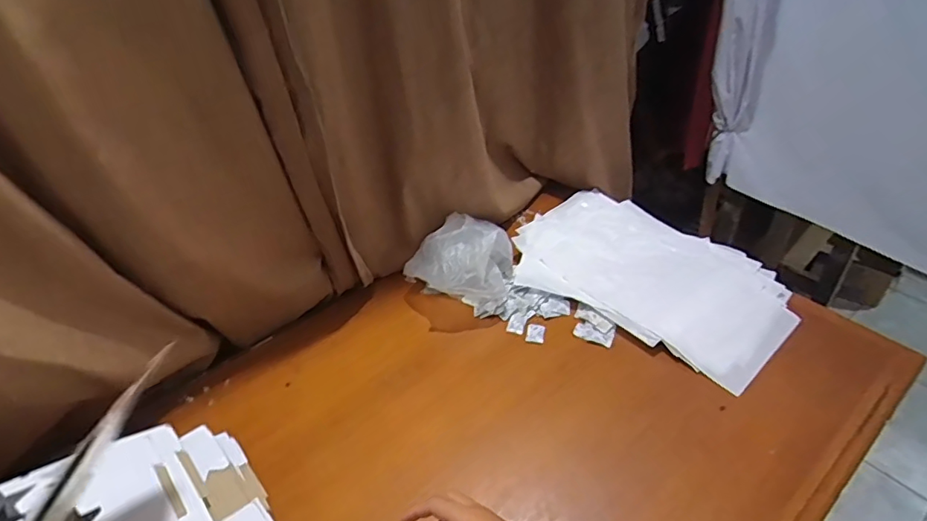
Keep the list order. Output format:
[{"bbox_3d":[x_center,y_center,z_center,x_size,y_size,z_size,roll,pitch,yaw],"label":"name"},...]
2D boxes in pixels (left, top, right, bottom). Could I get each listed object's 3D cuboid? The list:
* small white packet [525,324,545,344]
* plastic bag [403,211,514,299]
[{"bbox_3d":[0.126,0.126,0.901,0.033,0.006,0.041,6,40,14],"label":"small white packet"},{"bbox_3d":[-0.002,-0.004,0.975,0.179,0.136,0.218,8,41,16],"label":"plastic bag"}]

